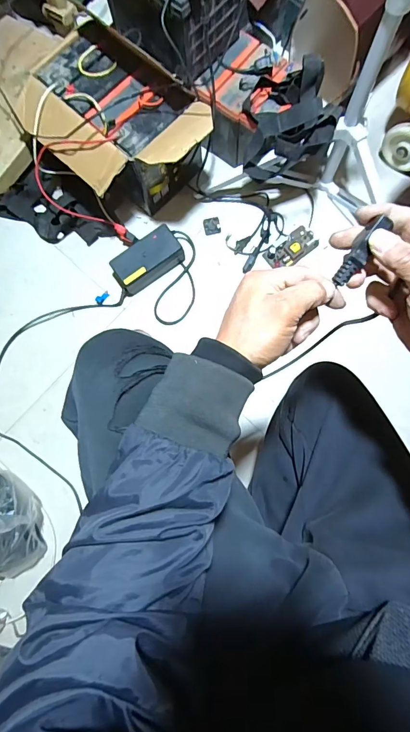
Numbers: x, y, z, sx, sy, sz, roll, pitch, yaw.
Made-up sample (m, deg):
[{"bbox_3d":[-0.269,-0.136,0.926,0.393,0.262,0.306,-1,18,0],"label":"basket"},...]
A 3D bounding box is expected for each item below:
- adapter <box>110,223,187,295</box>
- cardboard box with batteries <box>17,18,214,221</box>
[{"bbox_3d":[-0.135,-0.245,0.913,0.168,0.068,0.097,-34,81,-5],"label":"adapter"},{"bbox_3d":[-0.200,-0.518,0.864,0.416,0.216,0.269,42,84,9],"label":"cardboard box with batteries"}]

